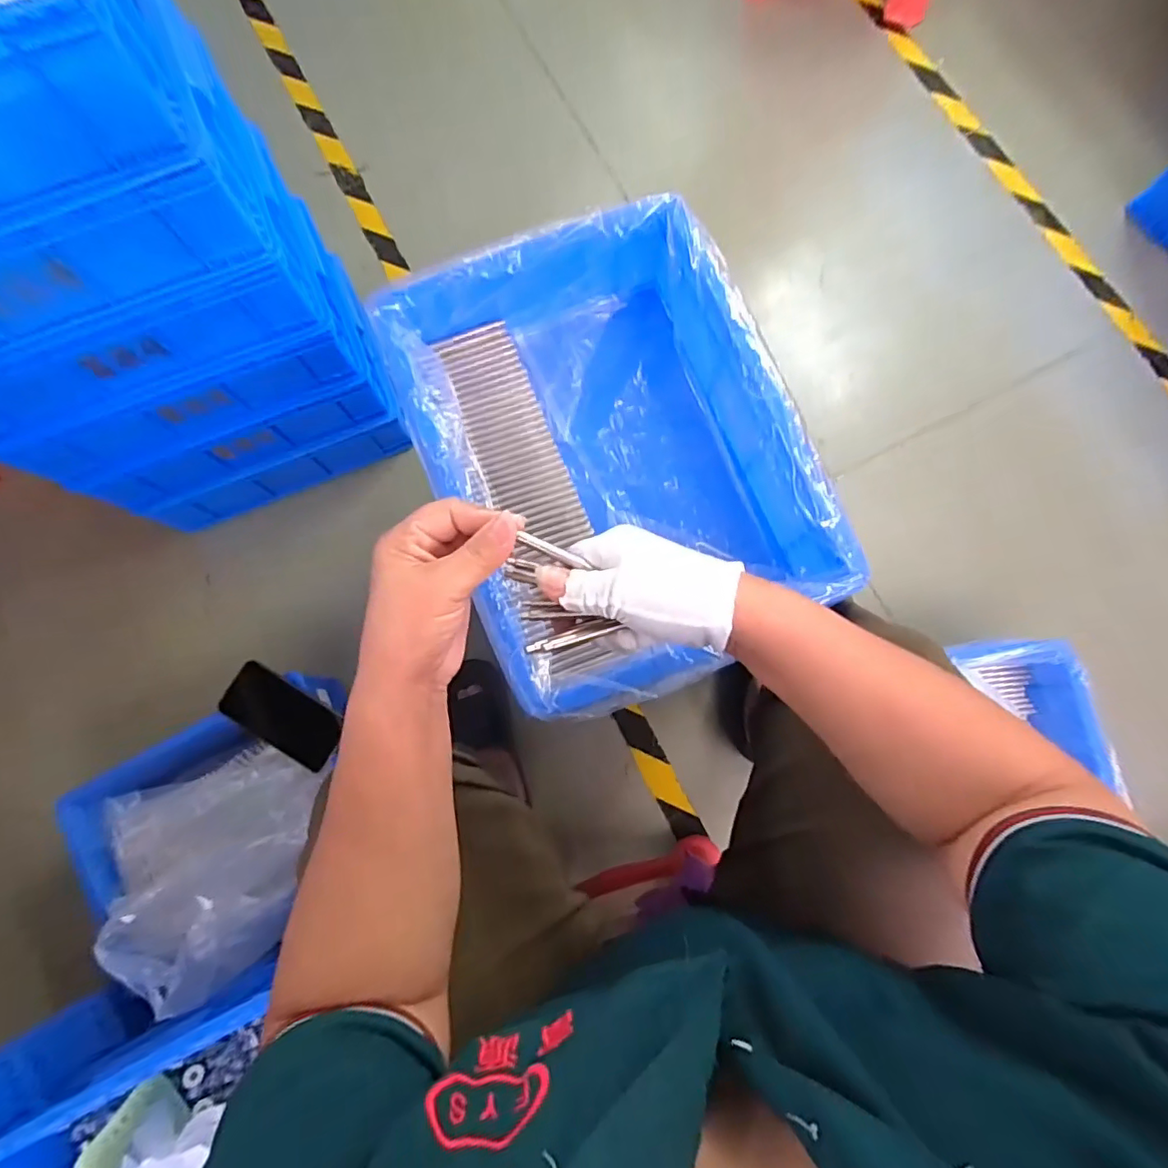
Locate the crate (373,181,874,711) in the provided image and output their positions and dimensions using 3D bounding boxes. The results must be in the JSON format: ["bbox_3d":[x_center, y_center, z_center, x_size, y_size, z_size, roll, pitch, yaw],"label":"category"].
[{"bbox_3d":[0.024,-0.115,0.535,0.304,0.119,0.414,-21,80,-3],"label":"crate"}]

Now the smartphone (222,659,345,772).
[{"bbox_3d":[-0.389,0.167,0.730,0.144,0.009,0.074,37,71,-6],"label":"smartphone"}]

